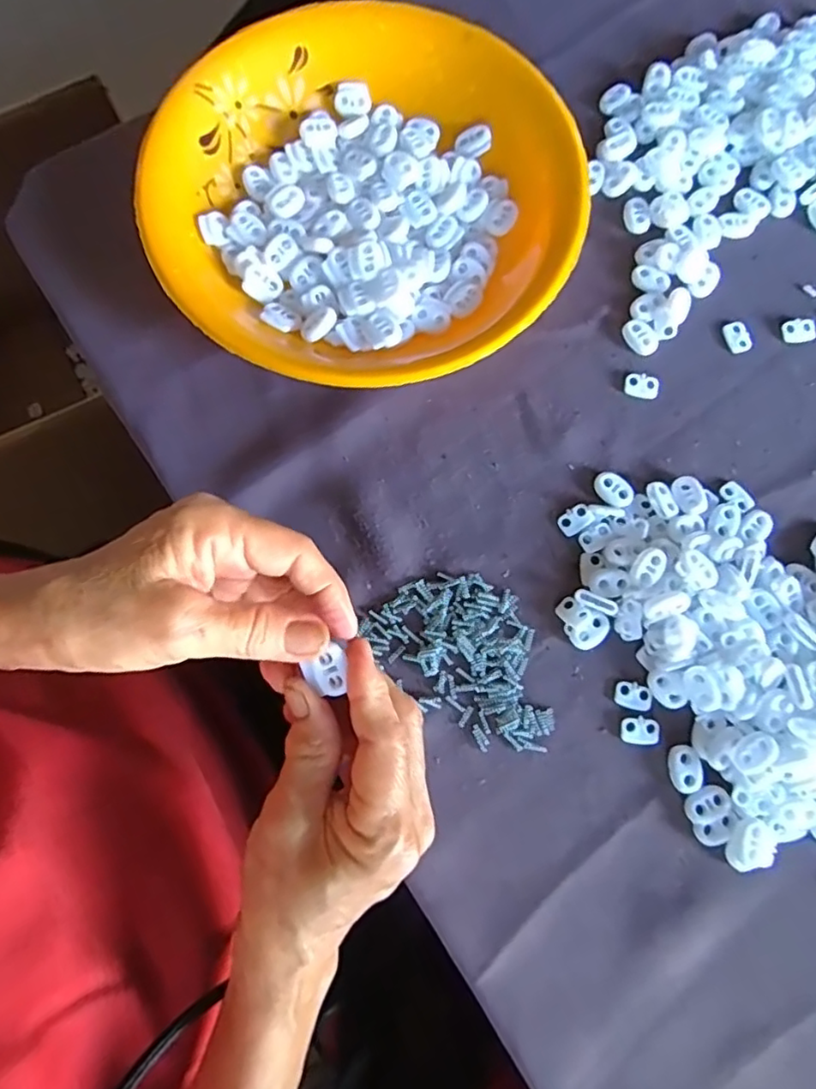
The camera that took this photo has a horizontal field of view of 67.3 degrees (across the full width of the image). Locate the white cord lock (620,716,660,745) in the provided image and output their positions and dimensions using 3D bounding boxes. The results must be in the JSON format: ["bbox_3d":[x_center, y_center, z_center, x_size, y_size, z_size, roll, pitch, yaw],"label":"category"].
[{"bbox_3d":[0.118,0.094,0.309,0.019,0.004,0.013,3,78,0],"label":"white cord lock"}]

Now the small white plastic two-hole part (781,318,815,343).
[{"bbox_3d":[0.229,-0.125,0.357,0.019,0.004,0.013,-6,78,-2],"label":"small white plastic two-hole part"}]

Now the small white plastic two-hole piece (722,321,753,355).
[{"bbox_3d":[0.192,-0.121,0.356,0.015,0.004,0.018,-22,79,-5],"label":"small white plastic two-hole piece"}]

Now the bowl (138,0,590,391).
[{"bbox_3d":[-0.025,-0.193,0.345,0.229,0.043,0.229,0,78,-1],"label":"bowl"}]

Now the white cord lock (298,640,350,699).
[{"bbox_3d":[-0.031,0.051,0.242,0.017,0.008,0.017,-32,80,-7],"label":"white cord lock"}]

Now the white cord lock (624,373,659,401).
[{"bbox_3d":[0.135,-0.091,0.353,0.020,0.004,0.013,15,78,2],"label":"white cord lock"}]

